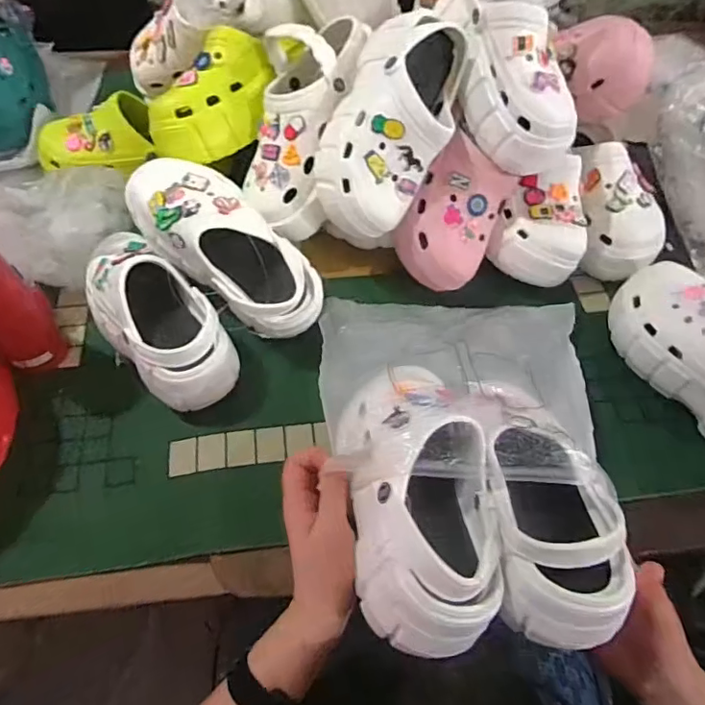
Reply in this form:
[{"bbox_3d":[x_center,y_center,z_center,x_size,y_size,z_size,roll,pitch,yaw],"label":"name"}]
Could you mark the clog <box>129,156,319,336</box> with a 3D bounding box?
[{"bbox_3d":[-0.139,-0.124,0.601,0.253,0.087,0.113,42,65,-1],"label":"clog"}]

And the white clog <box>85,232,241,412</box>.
[{"bbox_3d":[-0.223,-0.040,0.594,0.101,0.106,0.236,-39,66,-21],"label":"white clog"}]

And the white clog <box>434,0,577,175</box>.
[{"bbox_3d":[0.167,-0.320,0.583,0.086,0.098,0.240,-20,85,-11],"label":"white clog"}]

